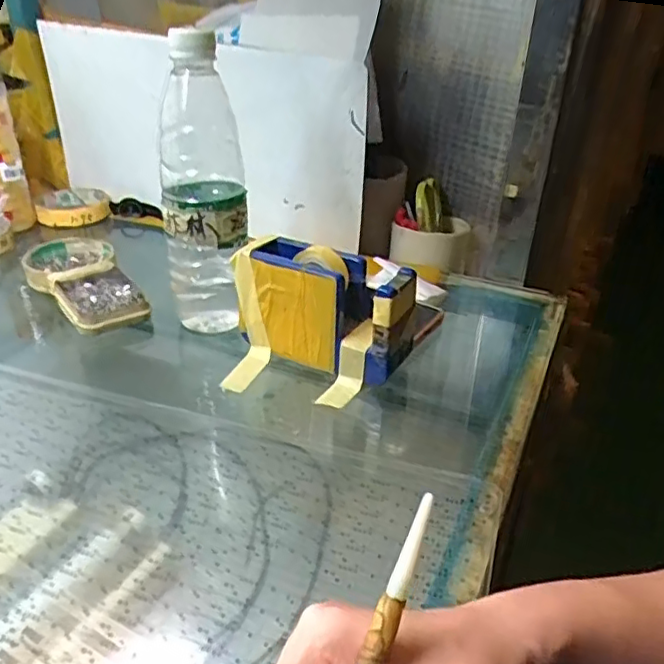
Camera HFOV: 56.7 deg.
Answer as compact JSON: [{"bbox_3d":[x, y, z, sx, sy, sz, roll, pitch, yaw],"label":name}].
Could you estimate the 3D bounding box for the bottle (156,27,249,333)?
[{"bbox_3d":[-0.101,-0.113,0.482,0.064,0.215,0.068,-6,31,-12],"label":"bottle"}]

